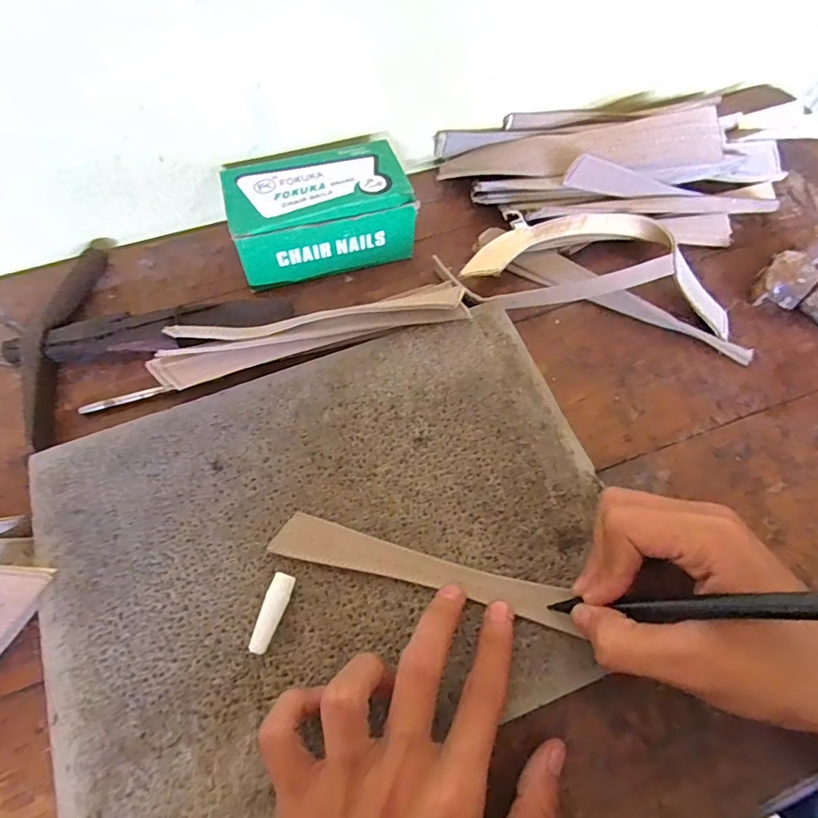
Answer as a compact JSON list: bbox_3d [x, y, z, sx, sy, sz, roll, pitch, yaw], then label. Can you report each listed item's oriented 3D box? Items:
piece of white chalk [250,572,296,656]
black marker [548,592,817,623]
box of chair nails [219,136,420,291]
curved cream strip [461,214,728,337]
[{"bbox_3d":[-0.066,0.099,0.256,0.010,0.010,0.037,17,64,7],"label":"piece of white chalk"},{"bbox_3d":[0.115,0.079,0.211,0.011,0.135,0.008,28,57,-33],"label":"black marker"},{"bbox_3d":[-0.063,-0.137,0.369,0.118,0.054,0.079,-19,65,-11],"label":"box of chair nails"},{"bbox_3d":[0.131,-0.100,0.364,0.177,0.033,0.071,10,63,4],"label":"curved cream strip"}]

